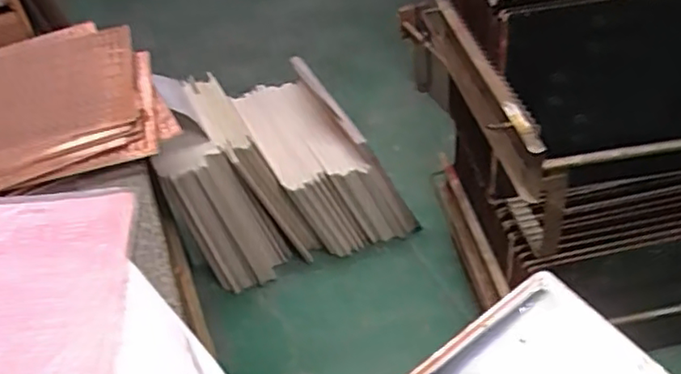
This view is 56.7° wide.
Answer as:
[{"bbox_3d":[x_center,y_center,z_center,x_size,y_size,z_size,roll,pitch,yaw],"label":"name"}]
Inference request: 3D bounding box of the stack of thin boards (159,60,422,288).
[{"bbox_3d":[-0.107,-0.044,1.278,0.430,0.361,0.285,-16,44,-8],"label":"stack of thin boards"}]

